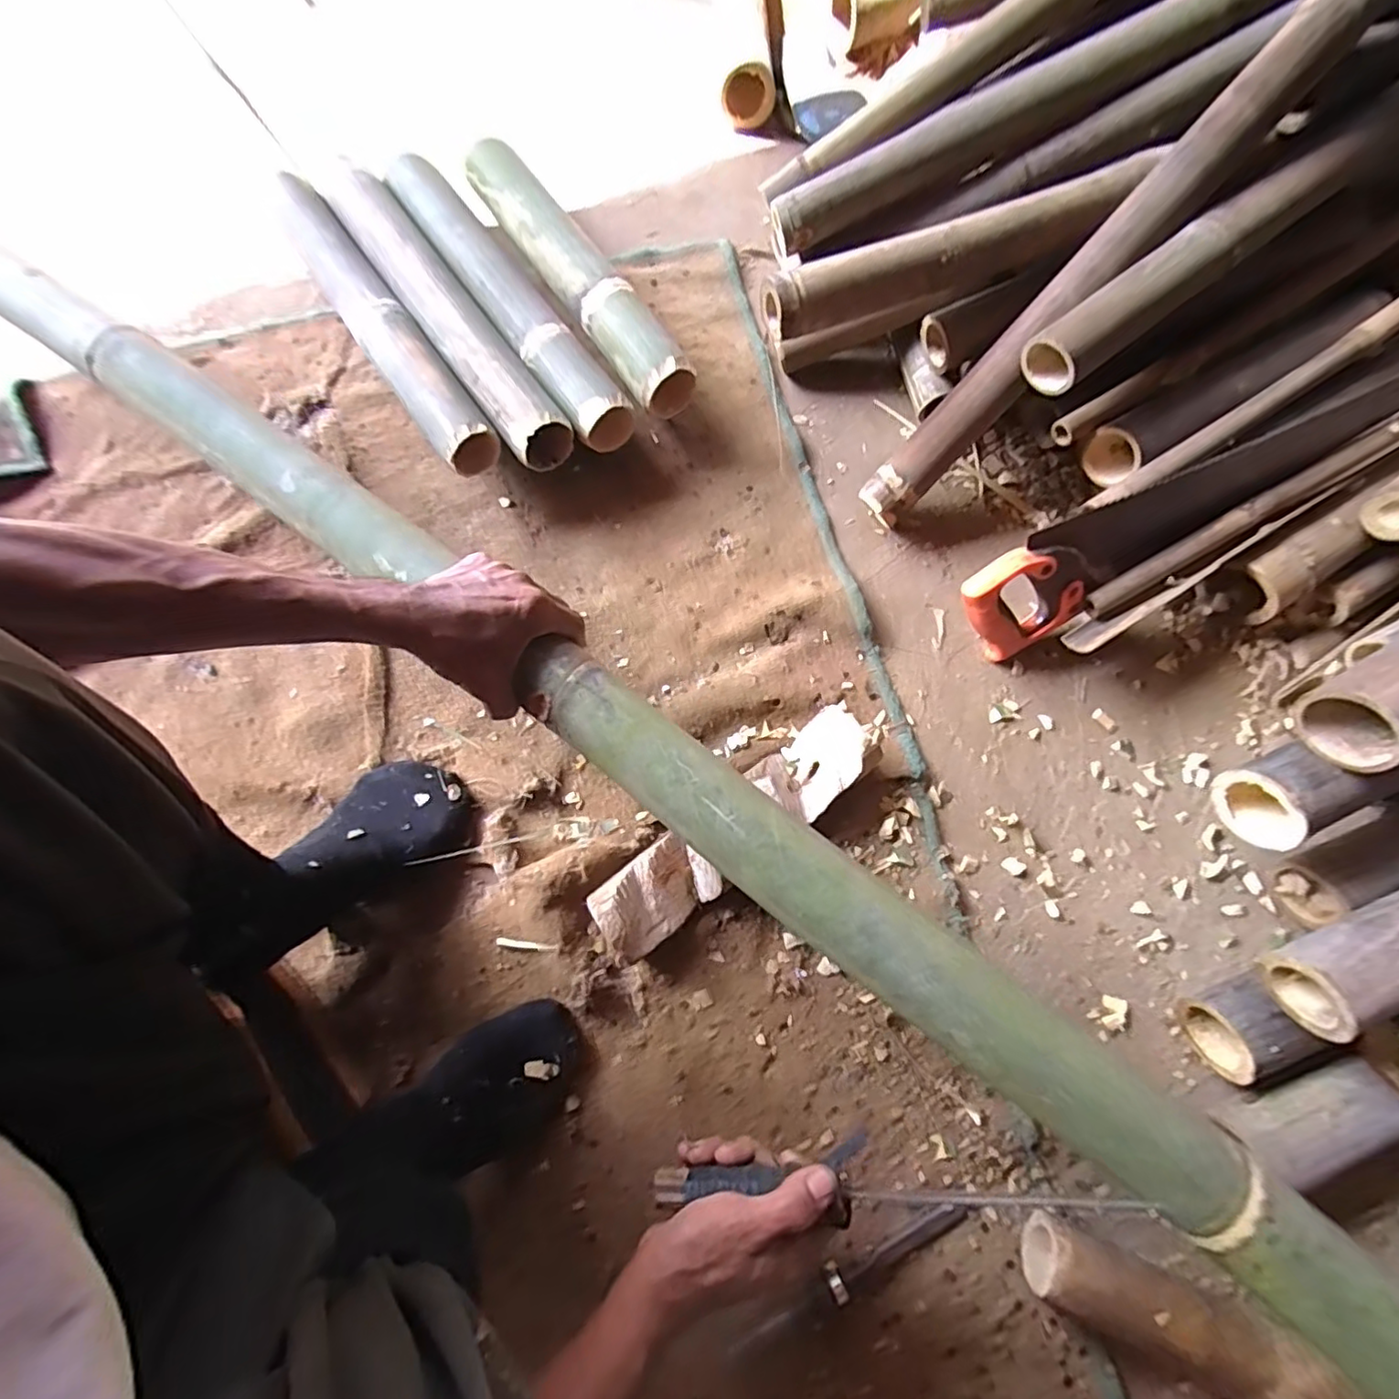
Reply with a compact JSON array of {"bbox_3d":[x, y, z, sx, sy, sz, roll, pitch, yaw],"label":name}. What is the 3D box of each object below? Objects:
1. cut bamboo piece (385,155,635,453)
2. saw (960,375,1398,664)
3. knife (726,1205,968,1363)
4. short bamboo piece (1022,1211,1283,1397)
[{"bbox_3d":[-0.224,-0.454,0.693,0.063,0.058,0.431,-37,80,-9],"label":"cut bamboo piece"},{"bbox_3d":[0.493,-0.213,0.601,0.519,0.123,0.022,-34,36,4],"label":"saw"},{"bbox_3d":[0.127,0.488,0.516,0.218,0.018,0.035,-25,79,-7],"label":"knife"},{"bbox_3d":[0.352,0.483,0.489,0.171,0.053,0.062,26,78,5],"label":"short bamboo piece"}]

